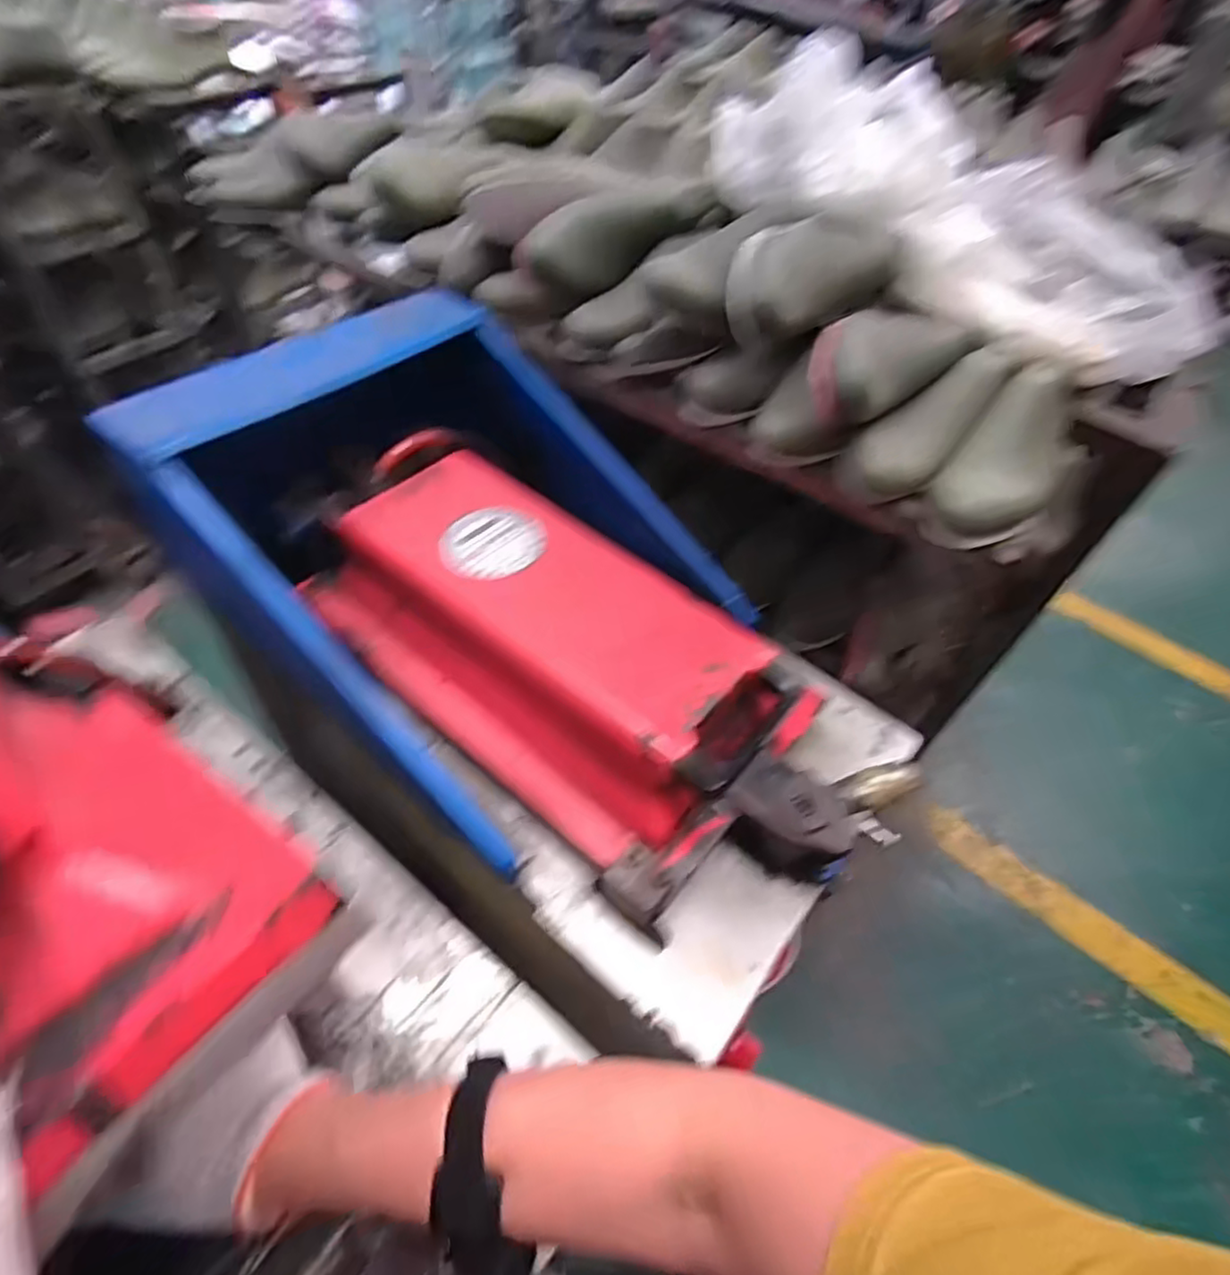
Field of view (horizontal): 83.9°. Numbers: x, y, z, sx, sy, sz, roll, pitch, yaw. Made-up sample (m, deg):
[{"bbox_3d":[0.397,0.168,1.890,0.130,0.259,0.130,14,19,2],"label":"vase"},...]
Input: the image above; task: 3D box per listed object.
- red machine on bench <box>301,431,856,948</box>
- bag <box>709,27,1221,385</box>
[{"bbox_3d":[-0.039,0.006,0.669,0.570,0.118,0.281,36,57,21],"label":"red machine on bench"},{"bbox_3d":[0.349,-0.436,0.708,0.531,0.146,0.168,30,54,1],"label":"bag"}]

